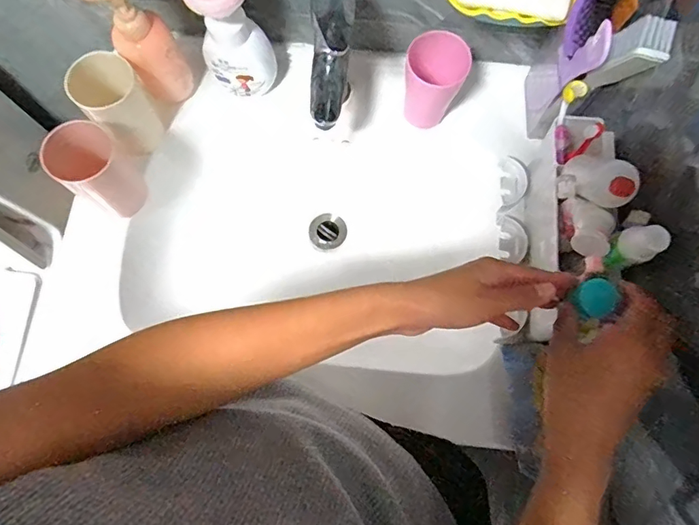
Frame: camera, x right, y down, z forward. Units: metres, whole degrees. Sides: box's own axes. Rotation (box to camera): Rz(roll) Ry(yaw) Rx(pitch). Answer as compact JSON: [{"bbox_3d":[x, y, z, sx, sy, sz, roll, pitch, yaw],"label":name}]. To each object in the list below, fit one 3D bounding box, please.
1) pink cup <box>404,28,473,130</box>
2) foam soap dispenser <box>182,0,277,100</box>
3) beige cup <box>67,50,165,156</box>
[{"bbox_3d":[0.101,-0.220,0.568,0.065,0.098,0.070,0,74,0],"label":"pink cup"},{"bbox_3d":[-0.134,-0.264,0.543,0.076,0.159,0.060,-16,75,-5],"label":"foam soap dispenser"},{"bbox_3d":[-0.268,-0.184,0.558,0.071,0.107,0.062,-36,78,-9],"label":"beige cup"}]

